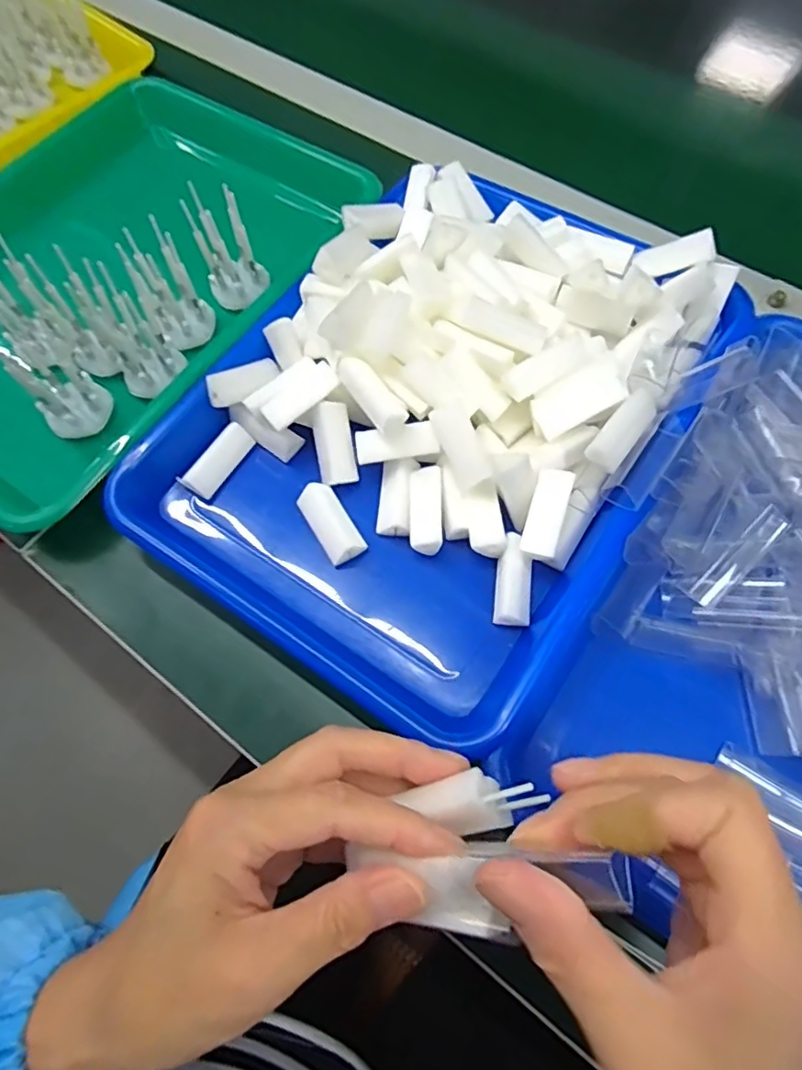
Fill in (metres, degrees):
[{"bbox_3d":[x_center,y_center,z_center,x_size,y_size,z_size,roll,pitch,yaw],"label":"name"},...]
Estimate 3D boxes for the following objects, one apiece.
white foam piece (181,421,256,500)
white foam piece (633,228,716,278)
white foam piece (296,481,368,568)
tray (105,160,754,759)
[{"bbox_3d":[-0.106,-0.044,0.352,0.017,0.010,0.046,29,70,13],"label":"white foam piece"},{"bbox_3d":[0.167,-0.171,0.369,0.043,0.008,0.021,-7,66,26],"label":"white foam piece"},{"bbox_3d":[-0.039,-0.006,0.334,0.021,0.015,0.047,-31,69,-12],"label":"white foam piece"},{"bbox_3d":[0.022,-0.078,0.346,0.244,0.057,0.320,32,71,14],"label":"tray"}]

